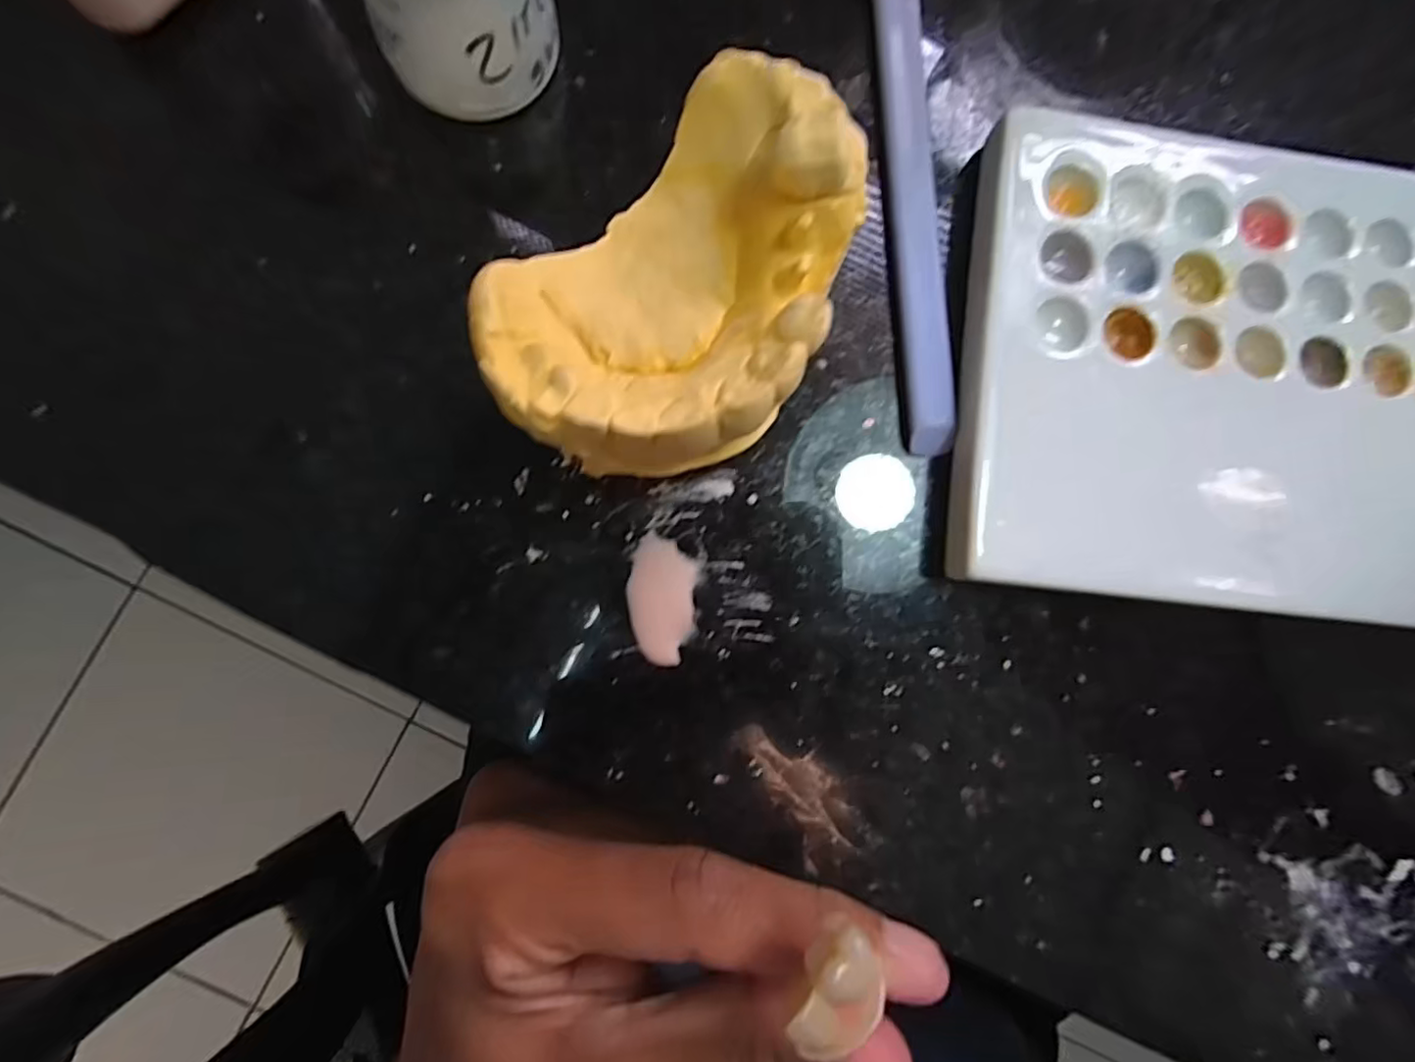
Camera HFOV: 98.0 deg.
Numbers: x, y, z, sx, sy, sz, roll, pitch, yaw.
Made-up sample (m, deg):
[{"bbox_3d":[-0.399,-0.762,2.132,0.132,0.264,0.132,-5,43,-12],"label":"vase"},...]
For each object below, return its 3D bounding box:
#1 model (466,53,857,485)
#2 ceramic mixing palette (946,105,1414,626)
[{"bbox_3d":[-0.002,-0.040,0.103,0.046,0.037,0.069,44,82,-1],"label":"model"},{"bbox_3d":[0.128,-0.030,0.123,0.150,0.009,0.093,6,84,-6],"label":"ceramic mixing palette"}]

